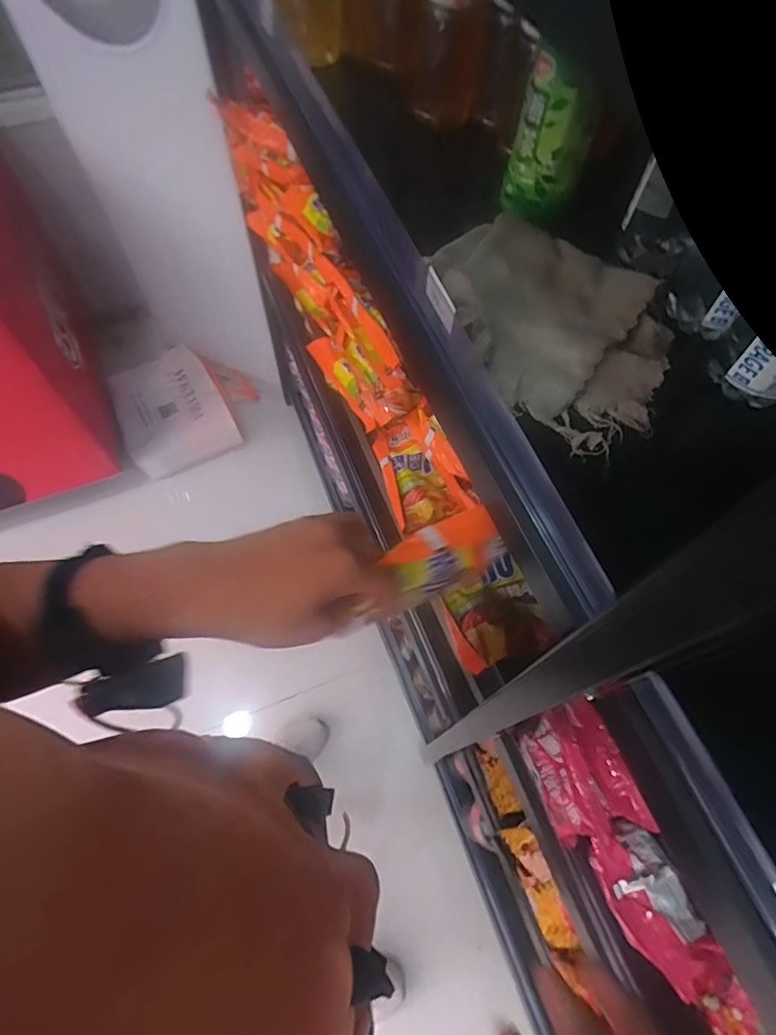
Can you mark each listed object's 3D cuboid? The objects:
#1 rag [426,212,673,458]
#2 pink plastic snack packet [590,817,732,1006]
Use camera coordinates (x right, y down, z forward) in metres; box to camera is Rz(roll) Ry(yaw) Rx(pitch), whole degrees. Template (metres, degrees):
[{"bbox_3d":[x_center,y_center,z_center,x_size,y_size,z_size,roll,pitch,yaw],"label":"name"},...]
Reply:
[{"bbox_3d":[0.120,-0.155,0.399,0.143,0.033,0.212,-26,66,-15],"label":"rag"},{"bbox_3d":[0.217,0.314,0.426,0.060,0.022,0.121,-22,65,-13],"label":"pink plastic snack packet"}]

